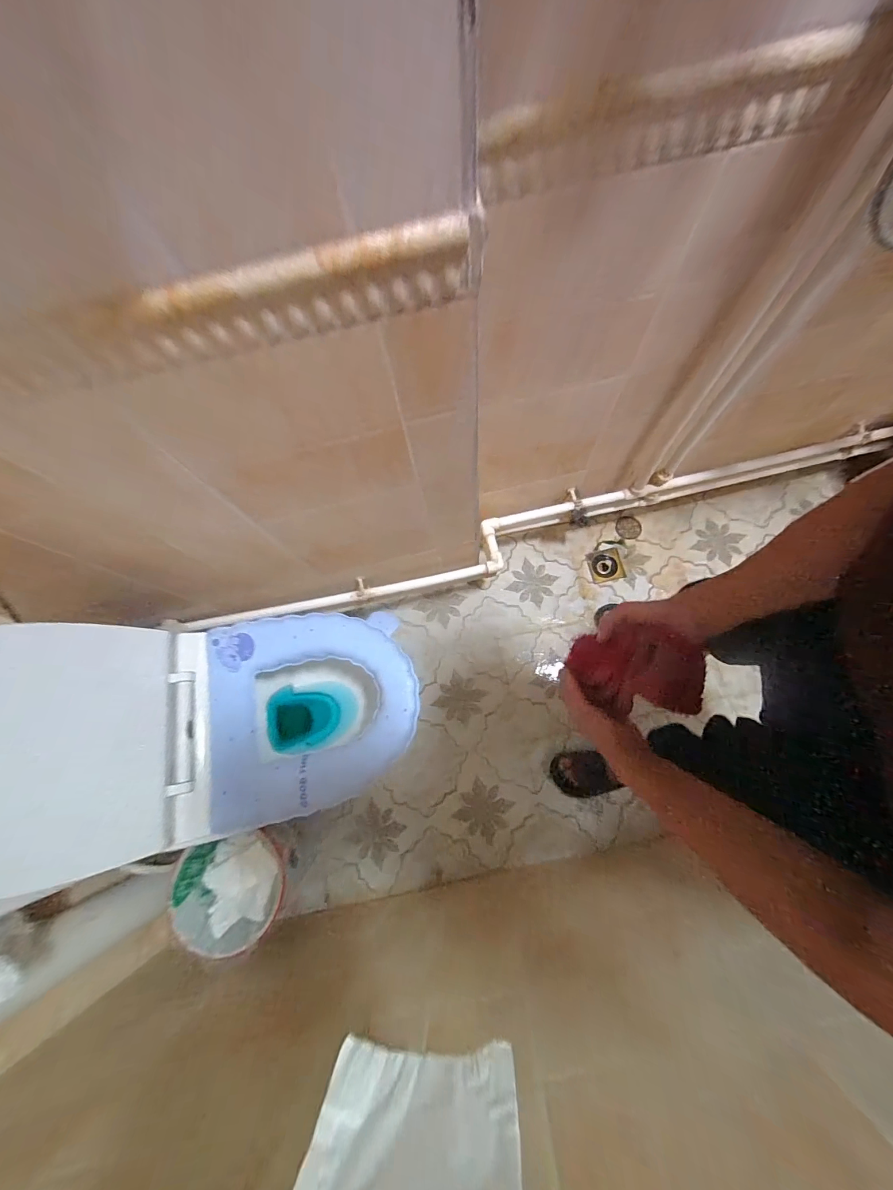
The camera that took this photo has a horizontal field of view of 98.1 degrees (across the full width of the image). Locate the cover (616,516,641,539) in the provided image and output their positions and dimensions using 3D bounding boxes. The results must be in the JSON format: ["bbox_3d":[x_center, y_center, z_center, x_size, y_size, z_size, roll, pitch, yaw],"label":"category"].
[{"bbox_3d":[0.586,-0.217,1.249,0.080,0.005,0.072,6,90,4],"label":"cover"}]

